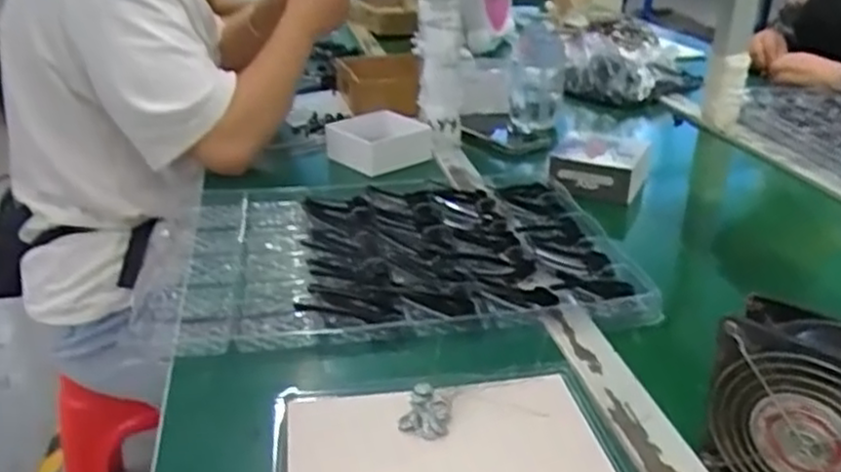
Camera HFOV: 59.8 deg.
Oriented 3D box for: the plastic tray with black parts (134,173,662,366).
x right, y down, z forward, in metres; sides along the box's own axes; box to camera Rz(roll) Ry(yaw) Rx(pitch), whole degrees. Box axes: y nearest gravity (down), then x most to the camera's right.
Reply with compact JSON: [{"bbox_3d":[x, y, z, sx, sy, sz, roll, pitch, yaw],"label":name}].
[{"bbox_3d":[-0.030,0.010,0.715,0.417,0.026,0.297,-4,25,-8],"label":"plastic tray with black parts"}]

